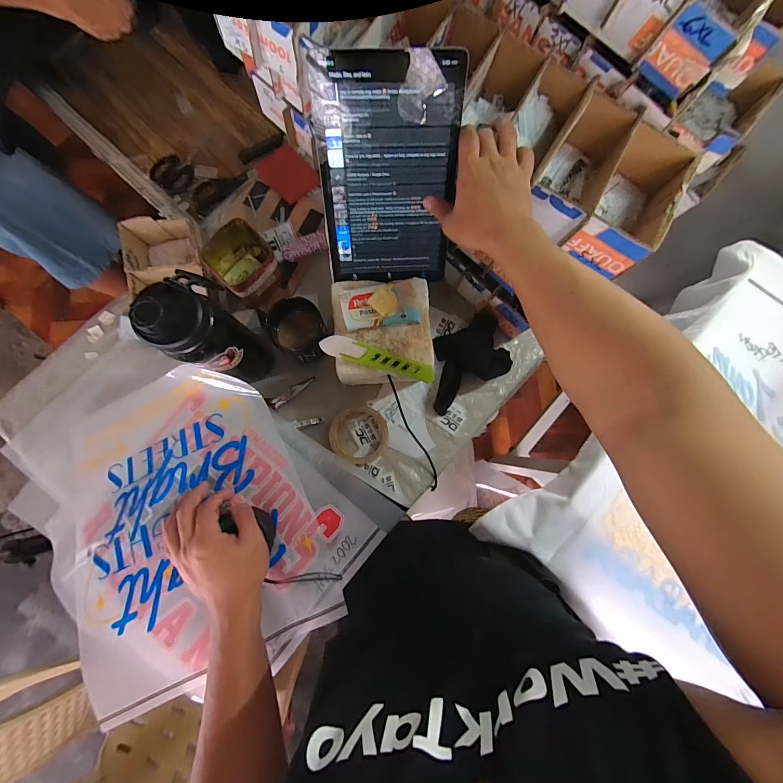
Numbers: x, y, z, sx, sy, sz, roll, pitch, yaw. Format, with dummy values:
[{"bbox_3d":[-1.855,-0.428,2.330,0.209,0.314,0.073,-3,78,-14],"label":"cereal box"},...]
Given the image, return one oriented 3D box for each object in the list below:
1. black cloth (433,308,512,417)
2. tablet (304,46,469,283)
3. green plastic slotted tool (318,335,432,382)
[{"bbox_3d":[0.123,-0.051,0.580,0.151,0.050,0.111,-28,85,-8],"label":"black cloth"},{"bbox_3d":[-0.005,-0.252,0.432,0.161,0.239,0.008,-3,44,-3],"label":"tablet"},{"bbox_3d":[-0.018,-0.045,0.477,0.155,0.019,0.027,15,81,-2],"label":"green plastic slotted tool"}]

